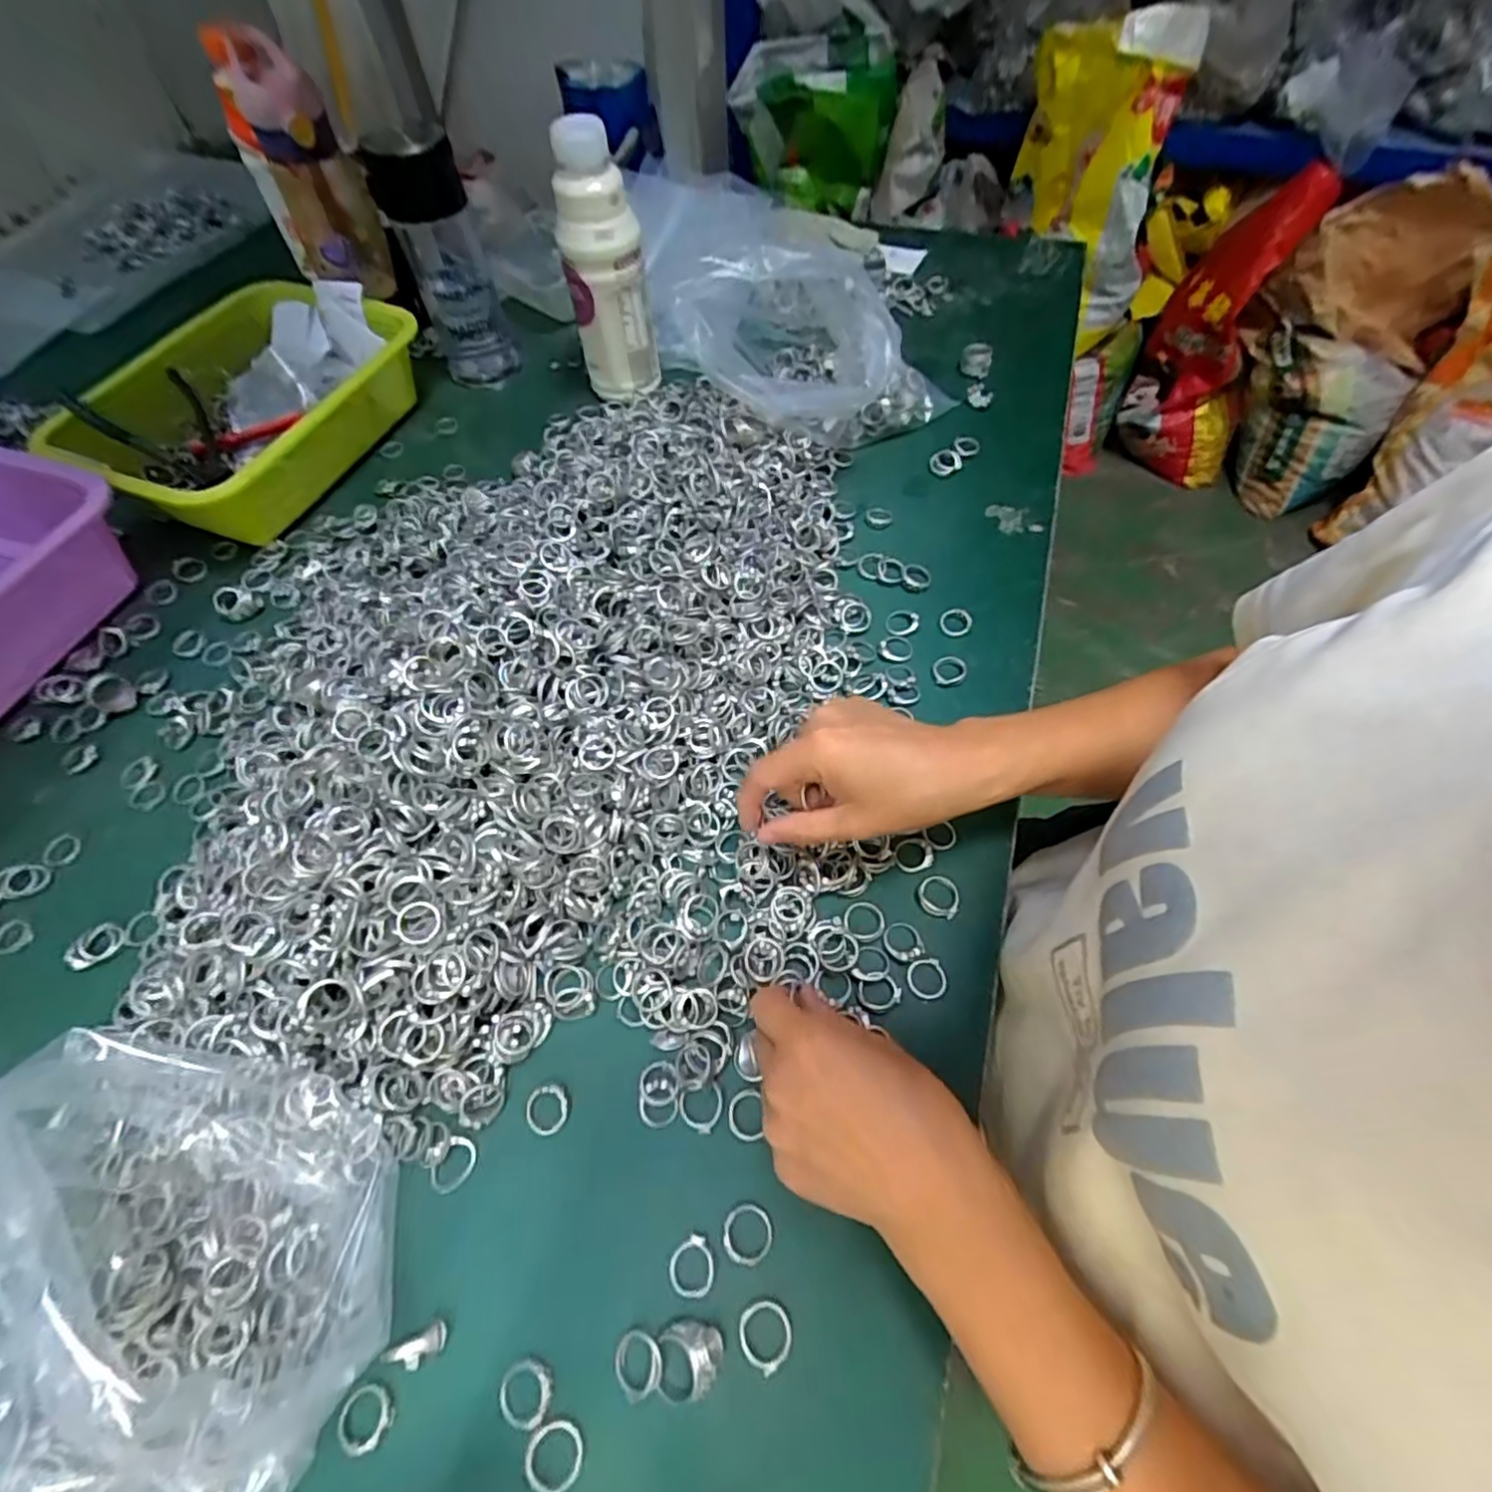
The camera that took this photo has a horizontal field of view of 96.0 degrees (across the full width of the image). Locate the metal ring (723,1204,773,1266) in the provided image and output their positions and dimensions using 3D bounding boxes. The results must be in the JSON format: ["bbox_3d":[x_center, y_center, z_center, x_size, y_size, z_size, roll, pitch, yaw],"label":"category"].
[{"bbox_3d":[0.001,0.220,0.304,0.021,0.004,0.022,-1,60,2],"label":"metal ring"}]

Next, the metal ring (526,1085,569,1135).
[{"bbox_3d":[-0.099,0.180,0.333,0.020,0.004,0.021,-6,60,-1],"label":"metal ring"}]

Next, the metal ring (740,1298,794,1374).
[{"bbox_3d":[0.008,0.251,0.286,0.022,0.004,0.022,-1,60,2],"label":"metal ring"}]

